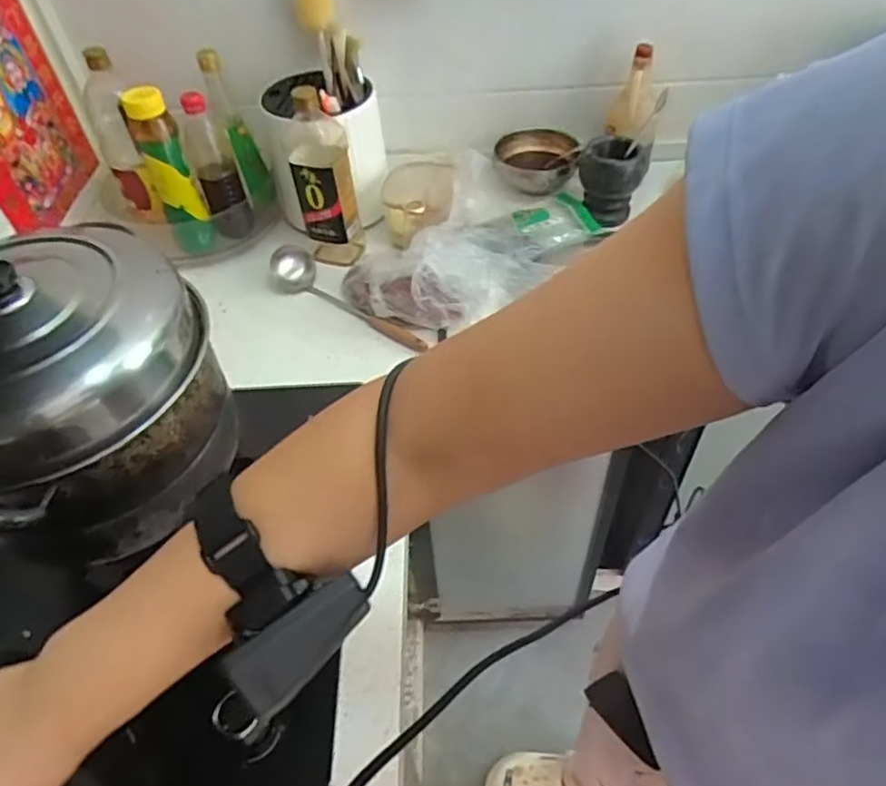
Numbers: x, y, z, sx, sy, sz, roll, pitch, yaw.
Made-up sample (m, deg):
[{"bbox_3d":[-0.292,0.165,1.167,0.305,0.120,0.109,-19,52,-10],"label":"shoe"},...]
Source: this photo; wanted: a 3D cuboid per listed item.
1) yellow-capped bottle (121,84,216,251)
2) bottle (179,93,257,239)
[{"bbox_3d":[-0.411,-0.336,0.959,0.062,0.247,0.069,-19,52,-12],"label":"yellow-capped bottle"},{"bbox_3d":[-0.351,-0.351,0.978,0.060,0.225,0.056,-20,52,-13],"label":"bottle"}]

